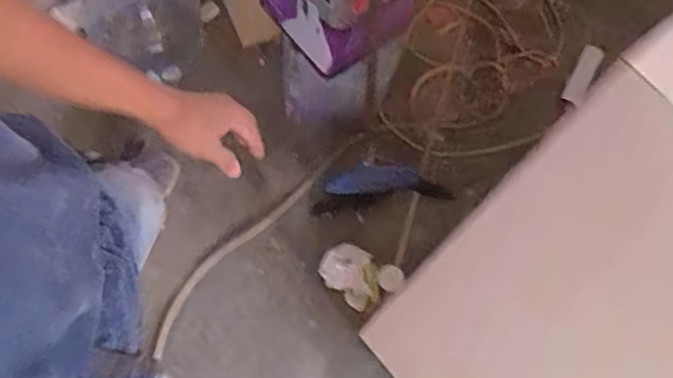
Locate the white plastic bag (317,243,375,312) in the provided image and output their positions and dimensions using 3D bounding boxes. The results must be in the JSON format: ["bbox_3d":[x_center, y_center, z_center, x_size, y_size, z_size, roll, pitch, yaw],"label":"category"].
[{"bbox_3d":[0.036,0.191,1.457,0.139,0.061,0.110,40,74,11],"label":"white plastic bag"}]

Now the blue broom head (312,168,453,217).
[{"bbox_3d":[0.129,-0.023,1.559,0.306,0.034,0.077,1,71,-2],"label":"blue broom head"}]

